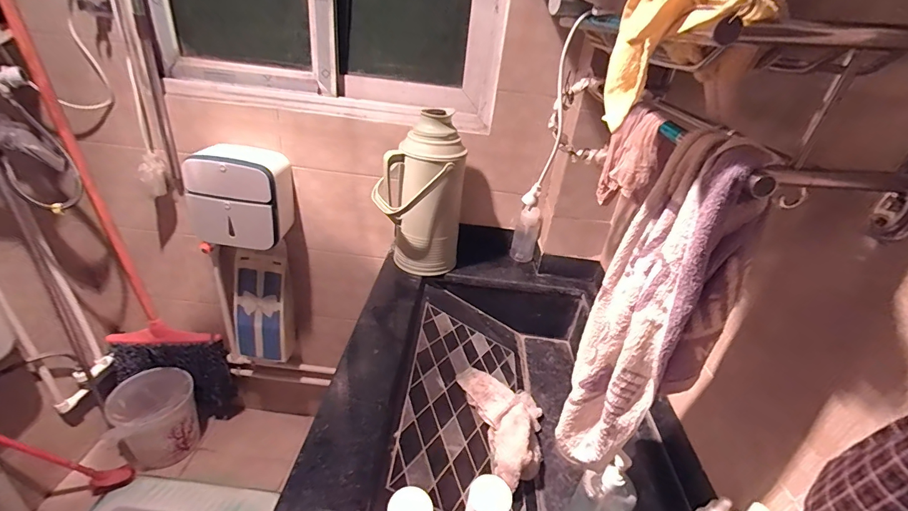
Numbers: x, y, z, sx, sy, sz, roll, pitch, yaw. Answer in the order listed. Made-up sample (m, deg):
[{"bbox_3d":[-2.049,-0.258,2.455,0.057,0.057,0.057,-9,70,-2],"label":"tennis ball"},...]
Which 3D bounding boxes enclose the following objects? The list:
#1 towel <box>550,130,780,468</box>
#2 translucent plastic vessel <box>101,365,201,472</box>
[{"bbox_3d":[0.213,0.081,0.444,0.115,0.396,0.105,15,31,14],"label":"towel"},{"bbox_3d":[-0.911,0.505,1.241,0.211,0.245,0.206,-16,37,-33],"label":"translucent plastic vessel"}]

